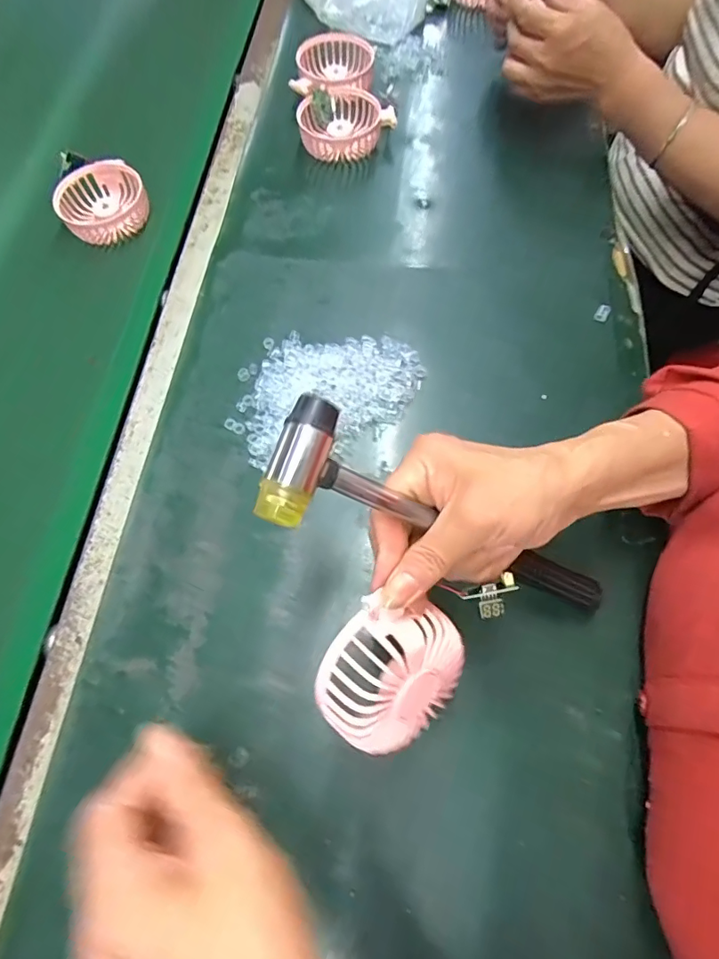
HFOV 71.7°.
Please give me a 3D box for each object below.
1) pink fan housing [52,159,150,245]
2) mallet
[{"bbox_3d":[-0.264,-0.286,0.515,0.087,0.031,0.082,-35,70,-12],"label":"pink fan housing"},{"bbox_3d":[0.055,0.034,0.278,0.235,0.029,0.056,28,64,-29],"label":"mallet"}]

